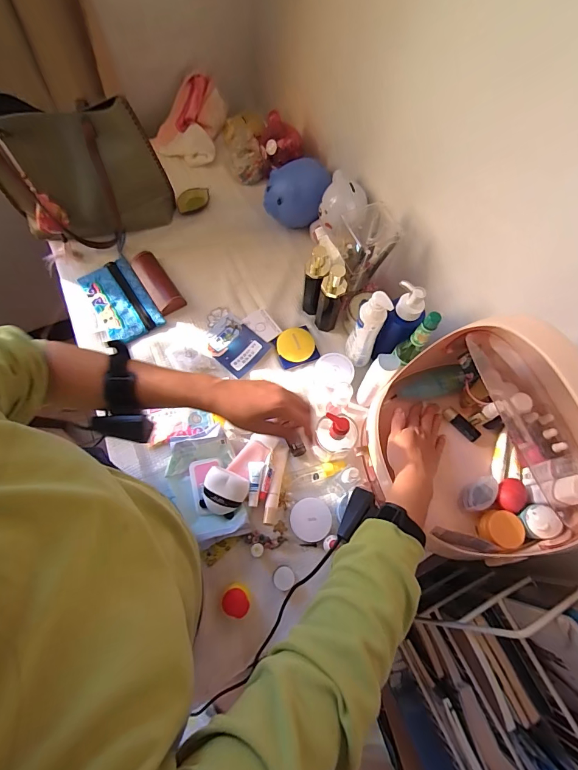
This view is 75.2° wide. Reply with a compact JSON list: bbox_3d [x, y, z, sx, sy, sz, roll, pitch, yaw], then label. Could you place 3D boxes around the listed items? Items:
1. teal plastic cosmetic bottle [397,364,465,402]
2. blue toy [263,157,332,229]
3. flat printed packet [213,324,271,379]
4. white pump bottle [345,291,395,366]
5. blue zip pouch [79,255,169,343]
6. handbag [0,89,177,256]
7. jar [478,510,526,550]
[{"bbox_3d":[0.236,-0.002,0.620,0.110,0.025,0.047,-11,69,-7],"label":"teal plastic cosmetic bottle"},{"bbox_3d":[0.014,-0.446,0.879,0.135,0.128,0.100,11,68,2],"label":"blue toy"},{"bbox_3d":[-0.097,-0.069,0.786,0.076,0.004,0.099,39,72,12],"label":"flat printed packet"},{"bbox_3d":[0.140,-0.097,0.686,0.053,0.178,0.048,15,68,4],"label":"white pump bottle"},{"bbox_3d":[-0.368,-0.185,0.818,0.115,0.025,0.197,-32,73,-14],"label":"blue zip pouch"},{"bbox_3d":[-0.430,-0.413,0.769,0.326,0.308,0.113,-12,69,-7],"label":"handbag"},{"bbox_3d":[0.294,0.200,0.520,0.045,0.031,0.047,12,68,2],"label":"jar"}]

